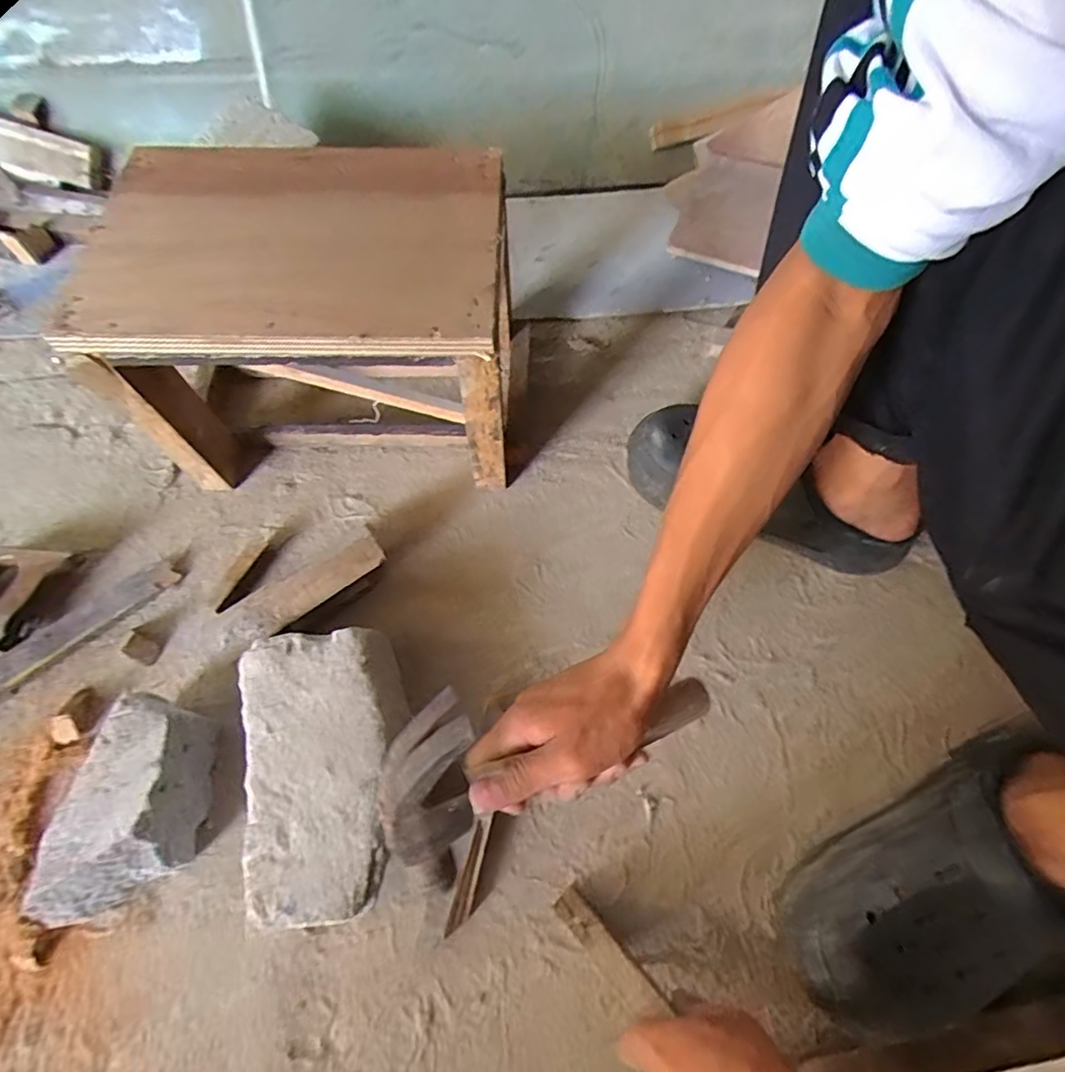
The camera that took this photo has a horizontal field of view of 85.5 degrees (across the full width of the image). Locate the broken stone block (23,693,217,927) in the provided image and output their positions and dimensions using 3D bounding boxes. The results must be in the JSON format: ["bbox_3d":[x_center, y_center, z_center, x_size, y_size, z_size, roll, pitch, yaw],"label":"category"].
[{"bbox_3d":[-0.300,0.205,0.442,0.079,0.069,0.157,3,64,1],"label":"broken stone block"}]

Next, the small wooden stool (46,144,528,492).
[{"bbox_3d":[-0.179,-0.186,0.542,0.325,0.223,0.227,-1,64,-1],"label":"small wooden stool"}]

